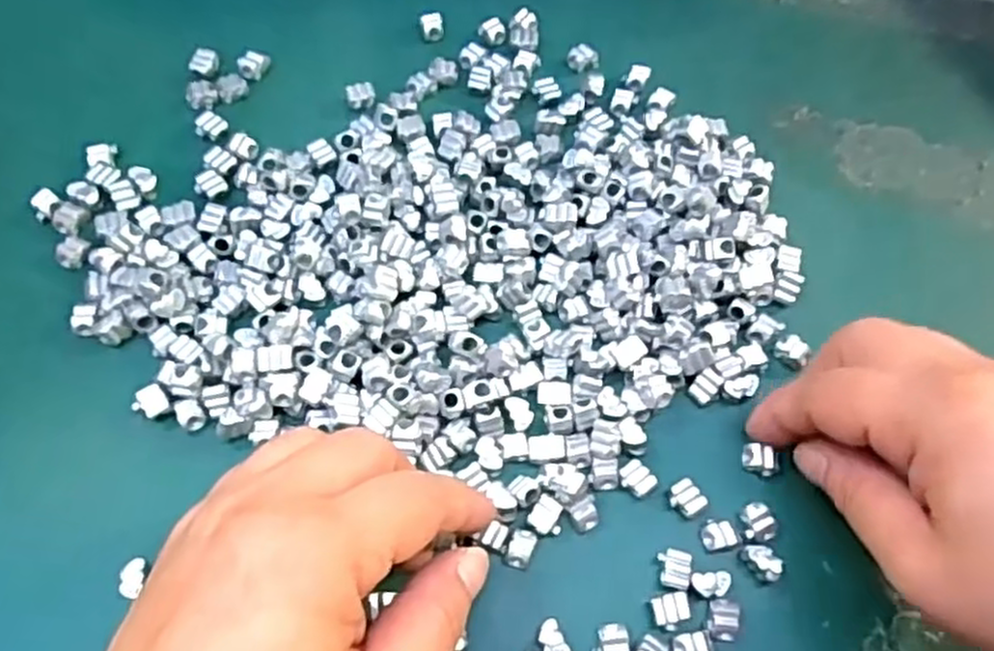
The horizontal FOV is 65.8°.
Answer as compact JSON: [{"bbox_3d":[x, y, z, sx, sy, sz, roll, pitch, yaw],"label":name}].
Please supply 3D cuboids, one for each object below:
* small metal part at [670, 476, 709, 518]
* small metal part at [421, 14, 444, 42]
[{"bbox_3d":[0.064,0.058,0.259,0.012,0.007,0.012,-27,70,-13],"label":"small metal part"},{"bbox_3d":[-0.028,-0.132,0.341,0.009,0.007,0.011,-14,68,-8],"label":"small metal part"}]

